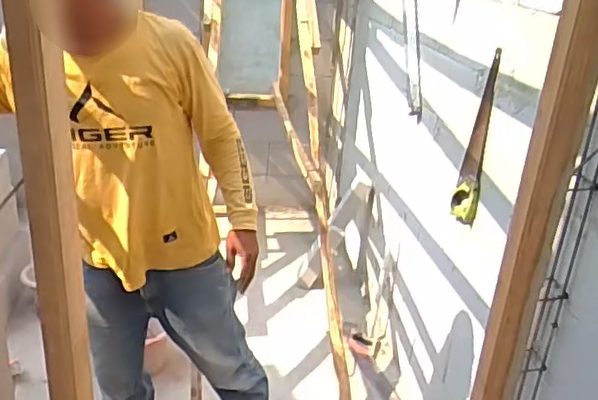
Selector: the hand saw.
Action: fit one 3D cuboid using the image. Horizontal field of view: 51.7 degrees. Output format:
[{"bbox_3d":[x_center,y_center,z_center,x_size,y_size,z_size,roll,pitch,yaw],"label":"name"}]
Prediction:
[{"bbox_3d":[0.508,-0.174,1.780,0.021,0.496,0.126,2,16,-12],"label":"hand saw"}]

